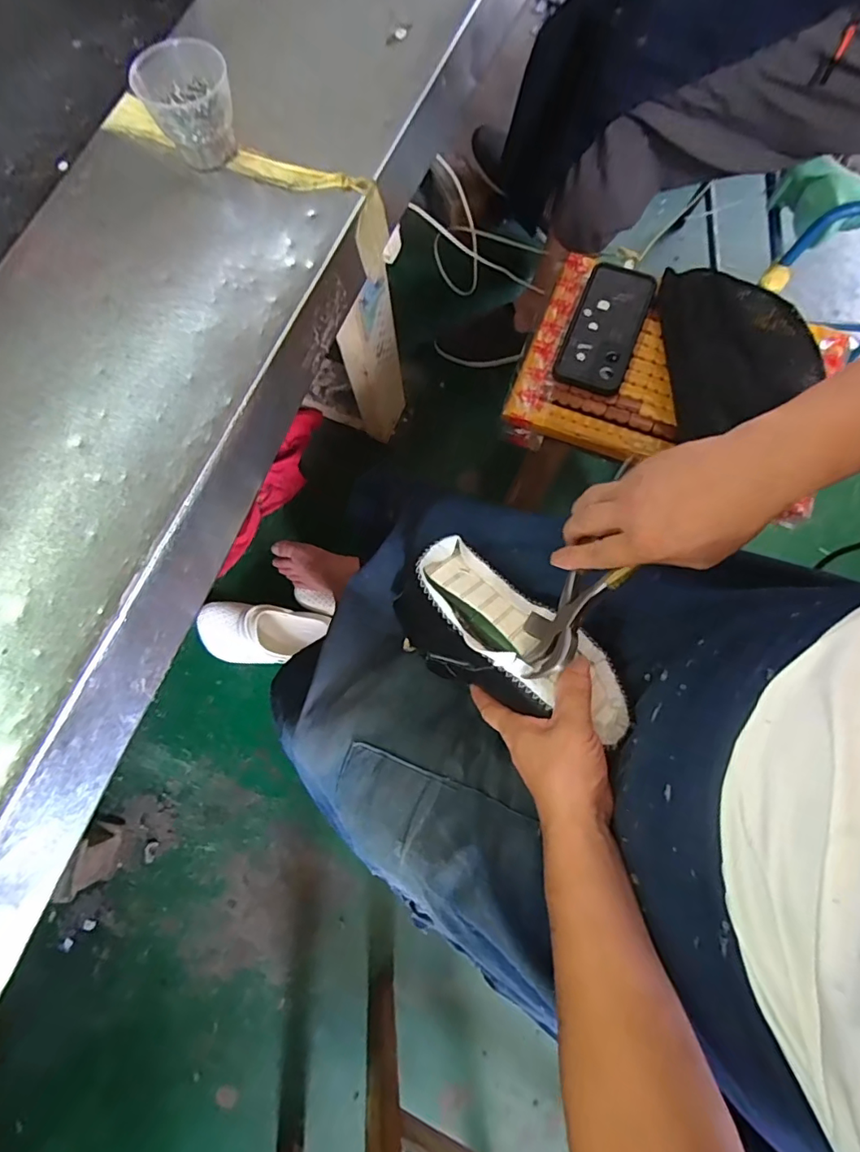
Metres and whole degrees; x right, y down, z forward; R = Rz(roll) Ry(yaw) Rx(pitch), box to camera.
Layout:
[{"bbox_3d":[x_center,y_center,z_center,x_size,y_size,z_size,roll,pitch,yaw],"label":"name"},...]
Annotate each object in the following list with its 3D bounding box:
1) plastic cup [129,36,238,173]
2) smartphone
[{"bbox_3d":[-0.172,-0.341,0.378,0.063,0.052,0.058,-23,81,-5],"label":"plastic cup"},{"bbox_3d":[0.211,-0.299,0.621,0.081,0.013,0.170,22,80,5],"label":"smartphone"}]

